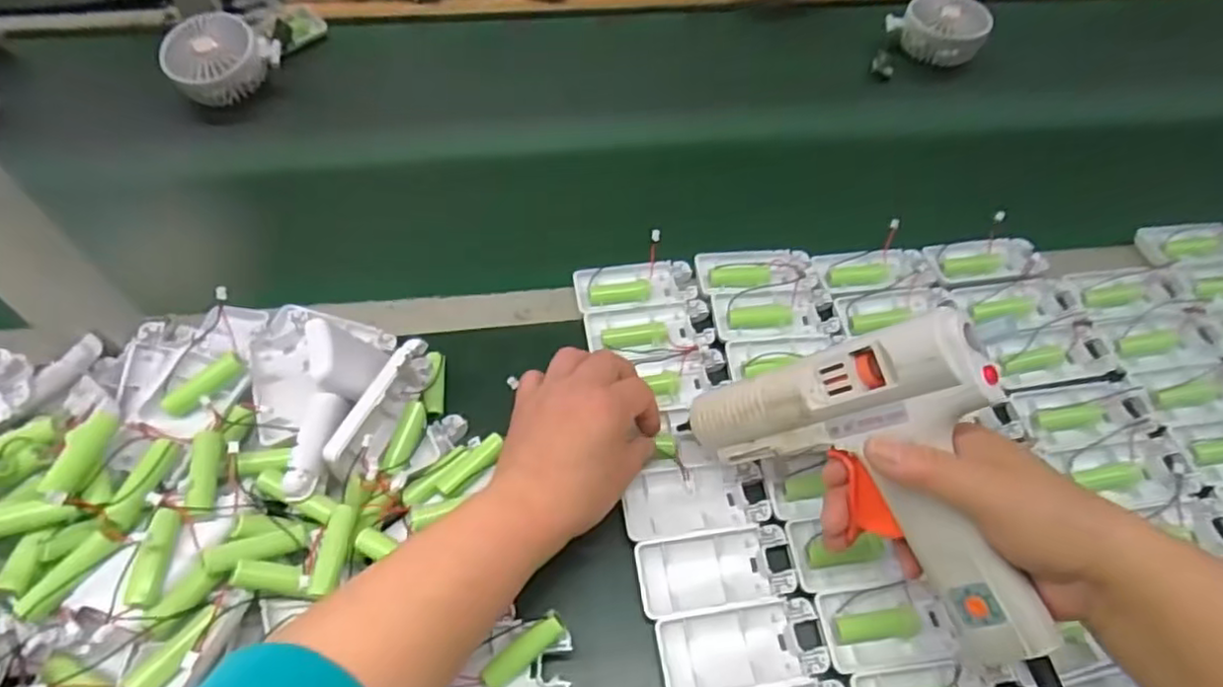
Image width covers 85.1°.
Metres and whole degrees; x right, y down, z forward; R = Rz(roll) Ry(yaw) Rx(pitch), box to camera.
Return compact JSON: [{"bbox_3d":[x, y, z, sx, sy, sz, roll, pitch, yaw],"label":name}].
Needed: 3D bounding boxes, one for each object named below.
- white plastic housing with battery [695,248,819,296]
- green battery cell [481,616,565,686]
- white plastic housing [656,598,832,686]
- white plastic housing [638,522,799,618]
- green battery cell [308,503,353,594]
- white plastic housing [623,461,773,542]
[{"bbox_3d":[0.117,-0.058,0.536,0.093,0.015,0.050,-5,57,-5],"label":"white plastic housing with battery"},{"bbox_3d":[-0.048,0.168,0.364,0.049,0.014,0.014,-39,62,-5],"label":"green battery cell"},{"bbox_3d":[0.075,0.176,0.385,0.094,0.015,0.044,-8,58,-7],"label":"white plastic housing"},{"bbox_3d":[0.064,0.139,0.410,0.094,0.016,0.043,-8,58,-7],"label":"white plastic housing"},{"bbox_3d":[-0.153,0.113,0.365,0.014,0.014,0.048,3,57,0],"label":"green battery cell"},{"bbox_3d":[0.055,0.102,0.432,0.092,0.011,0.045,-7,57,-6],"label":"white plastic housing"}]

